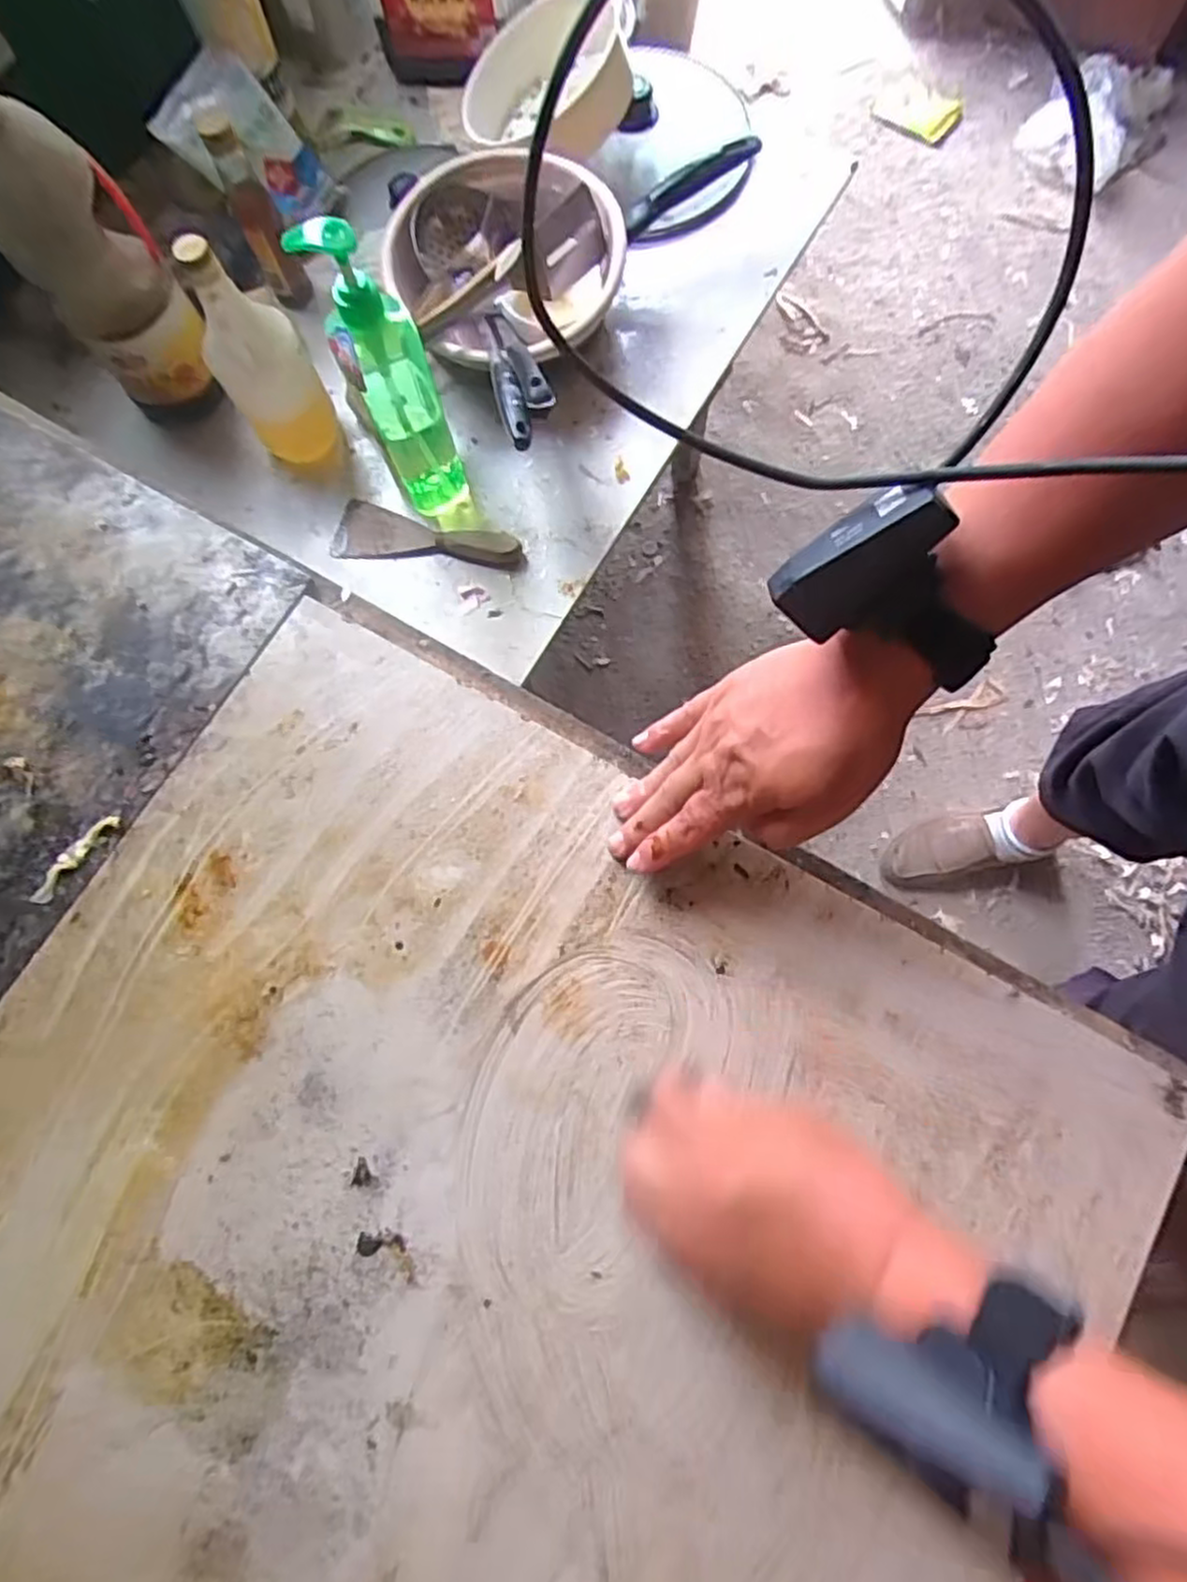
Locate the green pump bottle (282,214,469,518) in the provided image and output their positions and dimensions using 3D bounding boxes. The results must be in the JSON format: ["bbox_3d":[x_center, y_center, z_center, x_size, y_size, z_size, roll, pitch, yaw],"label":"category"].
[{"bbox_3d":[-0.177,-0.360,0.641,0.072,0.259,0.075,-18,74,-3],"label":"green pump bottle"}]

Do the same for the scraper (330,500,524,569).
[{"bbox_3d":[-0.174,-0.255,0.737,0.201,0.025,0.063,15,76,6],"label":"scraper"}]

